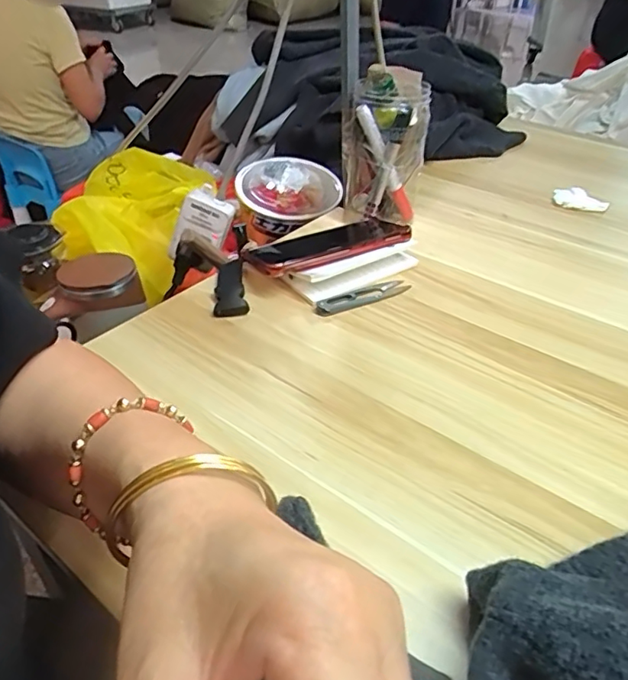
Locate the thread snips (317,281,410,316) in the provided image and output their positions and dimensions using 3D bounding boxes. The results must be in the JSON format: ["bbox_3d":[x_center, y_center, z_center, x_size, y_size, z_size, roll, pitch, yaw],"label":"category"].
[{"bbox_3d":[0.048,-0.043,0.536,0.101,0.009,0.024,-19,43,-24],"label":"thread snips"}]

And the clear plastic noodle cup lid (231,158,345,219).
[{"bbox_3d":[-0.037,-0.217,0.791,0.145,0.024,0.145,1,53,-1],"label":"clear plastic noodle cup lid"}]

